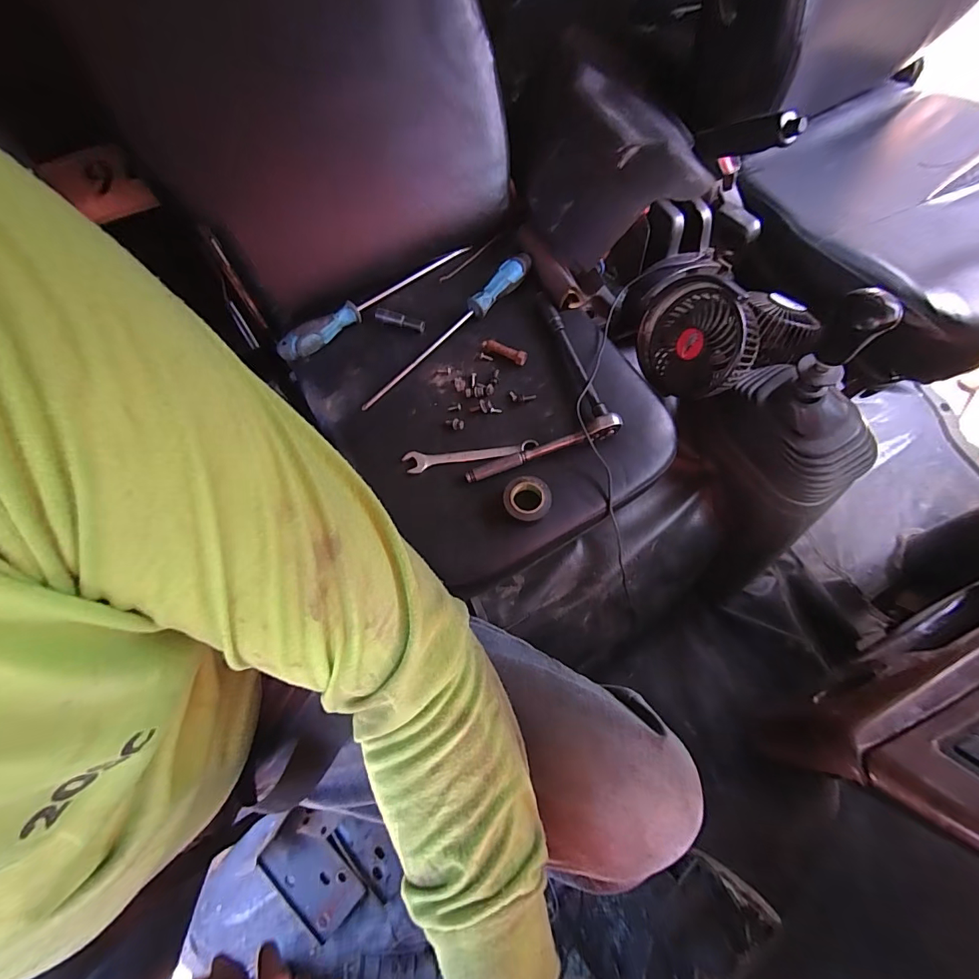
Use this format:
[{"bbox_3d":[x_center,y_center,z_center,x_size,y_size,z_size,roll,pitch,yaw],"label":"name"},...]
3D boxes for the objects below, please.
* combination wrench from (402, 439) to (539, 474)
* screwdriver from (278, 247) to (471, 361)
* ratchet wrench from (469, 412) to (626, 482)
[{"bbox_3d":[-0.023,-0.042,0.550,0.160,0.007,0.026,-9,73,-3],"label":"combination wrench"},{"bbox_3d":[-0.148,-0.254,0.593,0.287,0.032,0.025,-41,77,-12],"label":"screwdriver"},{"bbox_3d":[0.063,-0.050,0.534,0.190,0.033,0.022,-18,73,-6],"label":"ratchet wrench"}]

